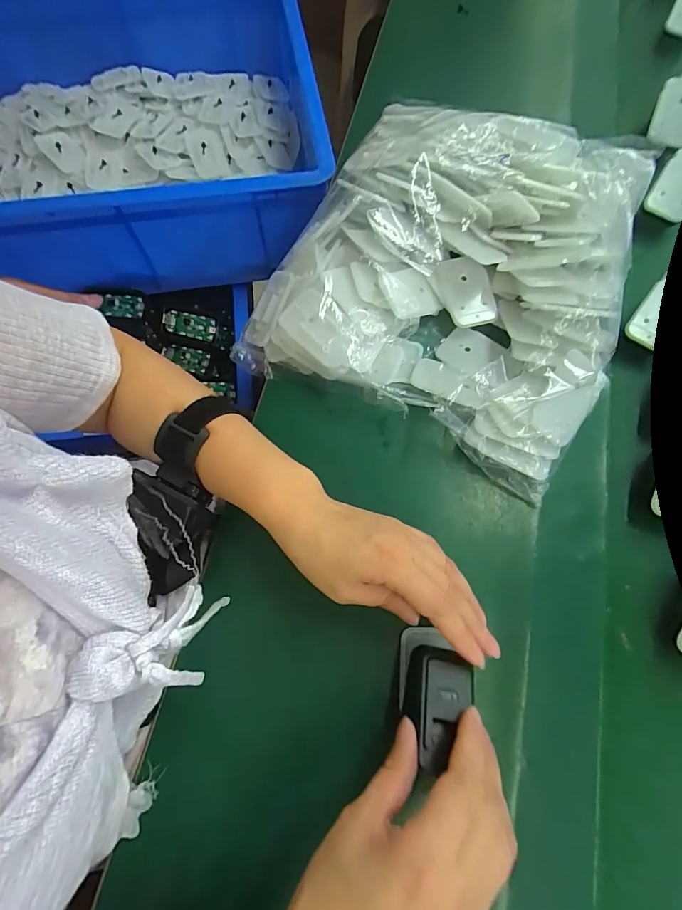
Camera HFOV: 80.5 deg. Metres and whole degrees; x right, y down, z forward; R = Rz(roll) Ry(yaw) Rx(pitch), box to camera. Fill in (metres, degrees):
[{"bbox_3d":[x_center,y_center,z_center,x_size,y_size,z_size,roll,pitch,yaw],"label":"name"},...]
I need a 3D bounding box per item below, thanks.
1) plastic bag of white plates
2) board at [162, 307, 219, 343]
[{"bbox_3d":[0.097,-0.159,0.346,0.272,0.084,0.285,27,74,10],"label":"plastic bag of white plates"},{"bbox_3d":[-0.204,-0.176,0.547,0.071,0.007,0.036,10,98,-15],"label":"board"}]

